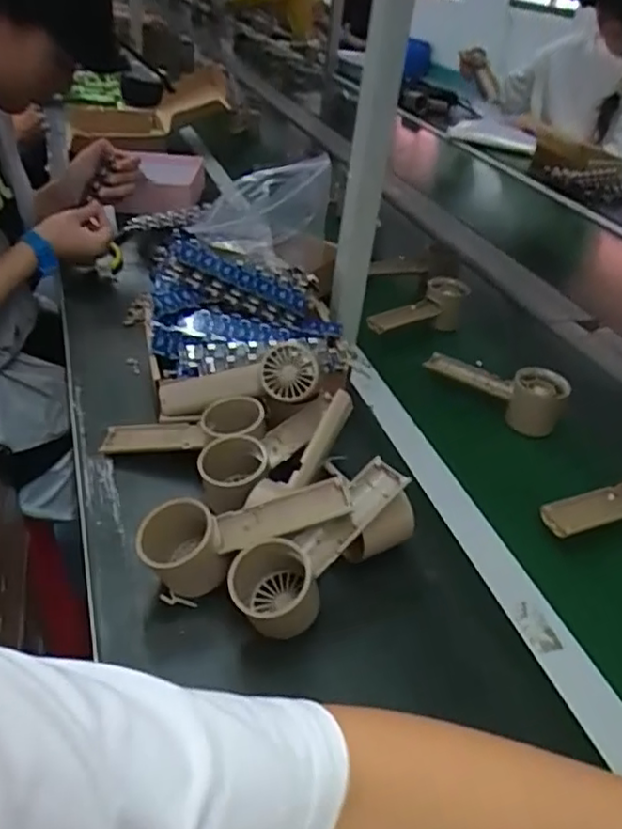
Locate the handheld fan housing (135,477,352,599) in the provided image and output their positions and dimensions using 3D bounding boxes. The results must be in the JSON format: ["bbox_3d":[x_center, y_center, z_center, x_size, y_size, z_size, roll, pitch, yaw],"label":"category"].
[{"bbox_3d":[-0.048,0.088,0.490,0.157,0.050,0.049,-16,38,0],"label":"handheld fan housing"}]

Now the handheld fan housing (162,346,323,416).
[{"bbox_3d":[-0.070,-0.026,0.612,0.157,0.047,0.041,-11,33,15],"label":"handheld fan housing"}]

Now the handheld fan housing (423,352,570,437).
[{"bbox_3d":[0.208,-0.036,0.728,0.155,0.057,0.048,27,42,27],"label":"handheld fan housing"}]

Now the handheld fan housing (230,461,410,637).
[{"bbox_3d":[0.013,0.098,0.484,0.158,0.065,0.057,-41,53,-14],"label":"handheld fan housing"}]

